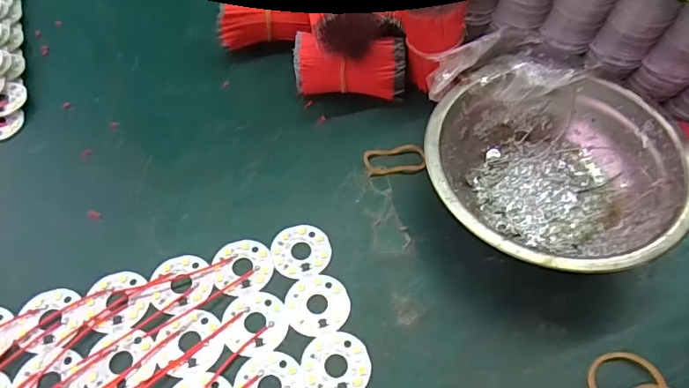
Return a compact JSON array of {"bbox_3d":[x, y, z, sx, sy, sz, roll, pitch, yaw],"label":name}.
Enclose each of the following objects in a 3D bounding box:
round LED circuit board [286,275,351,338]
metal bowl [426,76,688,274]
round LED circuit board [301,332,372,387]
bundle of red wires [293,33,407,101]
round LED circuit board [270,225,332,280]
[{"bbox_3d":[-0.013,0.053,0.241,0.030,0.004,0.031,1,58,-1],"label":"round LED circuit board"},{"bbox_3d":[0.107,-0.009,0.259,0.124,0.043,0.115,0,55,0],"label":"metal bowl"},{"bbox_3d":[-0.004,0.077,0.224,0.030,0.004,0.030,0,55,0],"label":"round LED circuit board"},{"bbox_3d":[0.004,-0.080,0.315,0.069,0.035,0.026,1,55,0],"label":"bundle of red wires"},{"bbox_3d":[-0.023,0.029,0.258,0.030,0.004,0.031,0,55,0],"label":"round LED circuit board"}]

